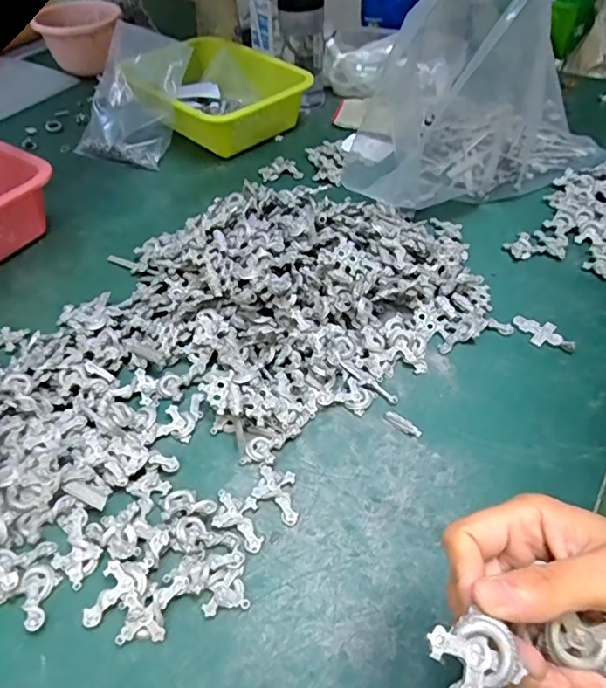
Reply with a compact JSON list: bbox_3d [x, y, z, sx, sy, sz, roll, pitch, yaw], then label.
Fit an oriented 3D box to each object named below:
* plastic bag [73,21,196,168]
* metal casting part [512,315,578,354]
[{"bbox_3d":[-0.238,-0.345,0.746,0.140,0.187,0.037,23,10,14],"label":"plastic bag"},{"bbox_3d":[0.220,-0.010,0.484,0.026,0.004,0.059,-34,54,-26],"label":"metal casting part"}]

